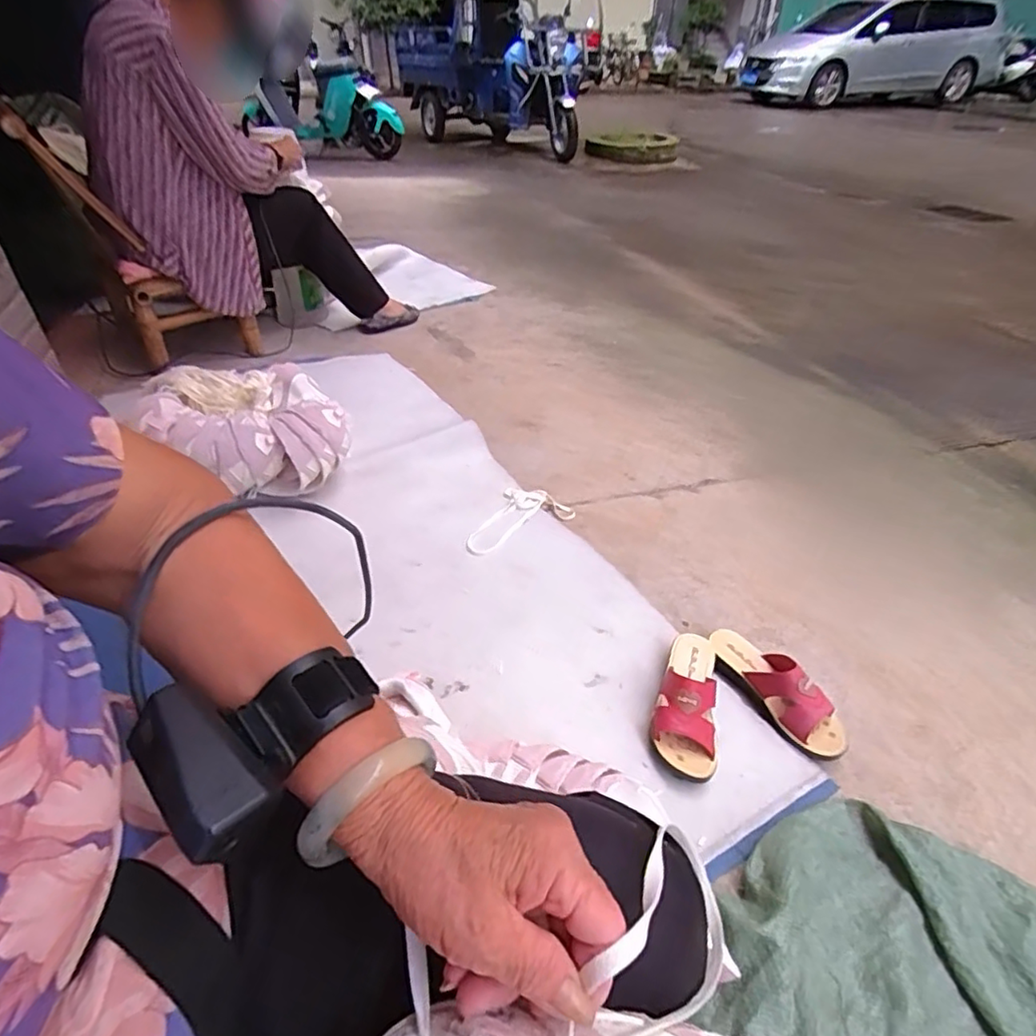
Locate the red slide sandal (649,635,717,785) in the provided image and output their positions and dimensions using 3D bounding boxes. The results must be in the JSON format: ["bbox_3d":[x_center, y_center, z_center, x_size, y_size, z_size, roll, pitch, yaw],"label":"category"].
[{"bbox_3d":[0.240,0.249,0.858,0.086,0.081,0.227,9,40,10],"label":"red slide sandal"}]

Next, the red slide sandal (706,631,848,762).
[{"bbox_3d":[0.378,0.246,0.887,0.079,0.076,0.228,-23,44,-26],"label":"red slide sandal"}]

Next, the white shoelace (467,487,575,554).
[{"bbox_3d":[-0.015,-0.006,1.219,0.237,0.015,0.132,-22,46,-29],"label":"white shoelace"}]

